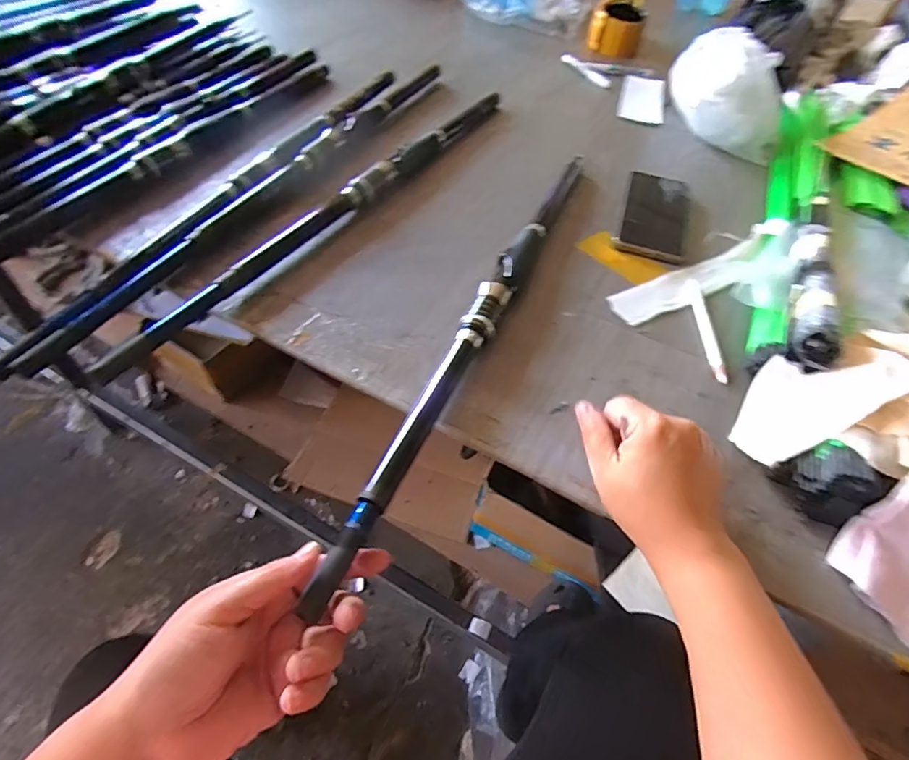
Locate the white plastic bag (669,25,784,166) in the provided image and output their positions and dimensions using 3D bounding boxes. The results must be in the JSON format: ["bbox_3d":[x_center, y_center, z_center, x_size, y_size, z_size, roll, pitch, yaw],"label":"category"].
[{"bbox_3d":[0.386,-0.403,0.687,0.122,0.104,0.160,3,51,-4],"label":"white plastic bag"}]

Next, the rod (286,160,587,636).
[{"bbox_3d":[0.033,-0.069,0.445,0.027,0.021,0.562,21,51,11],"label":"rod"}]

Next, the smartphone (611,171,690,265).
[{"bbox_3d":[0.229,-0.189,0.568,0.073,0.016,0.149,19,52,9],"label":"smartphone"}]

